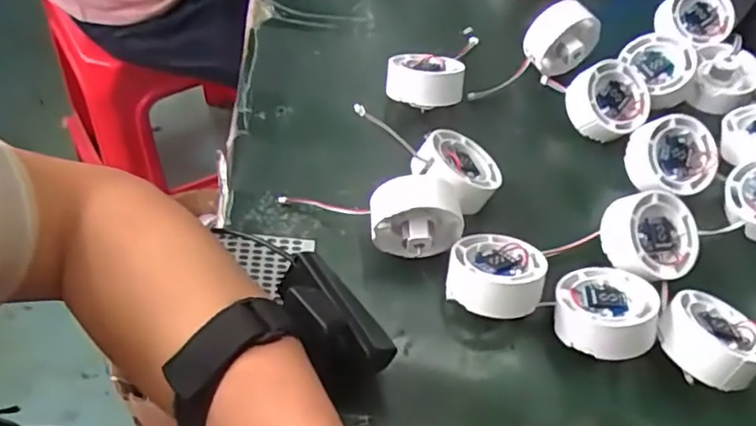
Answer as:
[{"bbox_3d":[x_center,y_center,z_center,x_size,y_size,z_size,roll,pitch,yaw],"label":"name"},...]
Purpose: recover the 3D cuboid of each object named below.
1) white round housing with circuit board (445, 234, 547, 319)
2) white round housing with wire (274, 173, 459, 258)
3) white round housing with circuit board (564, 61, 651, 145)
[{"bbox_3d":[0.068,0.036,0.355,0.054,0.029,0.054,-2,33,1],"label":"white round housing with circuit board"},{"bbox_3d":[-0.005,0.001,0.368,0.110,0.057,0.033,10,55,3],"label":"white round housing with wire"},{"bbox_3d":[0.169,-0.083,0.449,0.053,0.028,0.056,6,73,-19],"label":"white round housing with circuit board"}]

